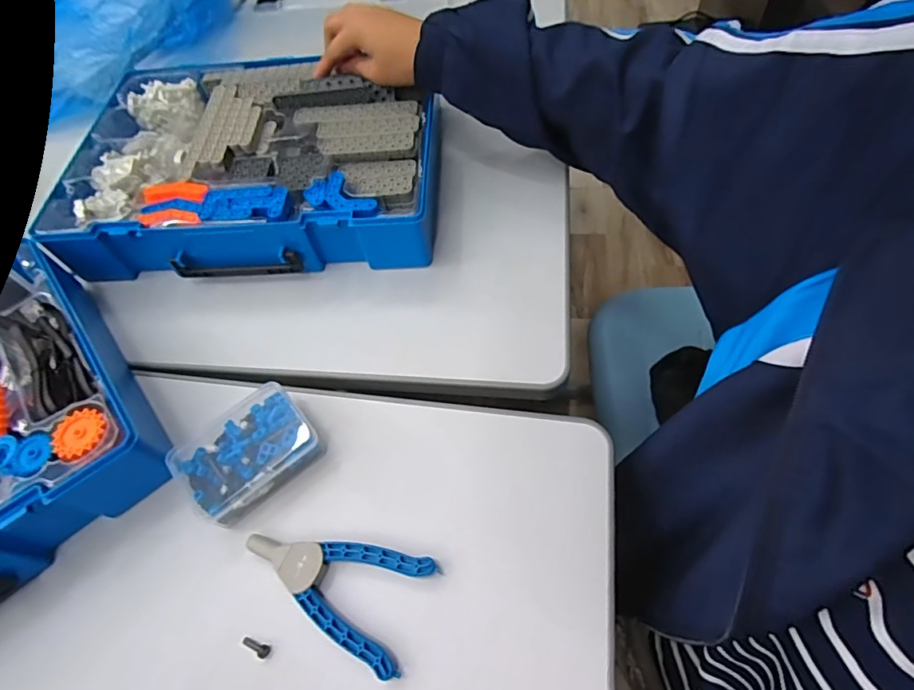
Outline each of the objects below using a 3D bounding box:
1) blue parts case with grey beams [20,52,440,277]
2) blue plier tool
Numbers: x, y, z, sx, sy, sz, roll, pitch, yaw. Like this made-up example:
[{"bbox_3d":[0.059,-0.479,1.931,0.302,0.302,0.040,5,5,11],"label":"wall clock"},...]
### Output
[{"bbox_3d":[-0.204,-0.195,0.524,0.352,0.066,0.264,-2,61,1],"label":"blue parts case with grey beams"},{"bbox_3d":[-0.083,0.154,0.341,0.125,0.017,0.067,19,63,17],"label":"blue plier tool"}]

